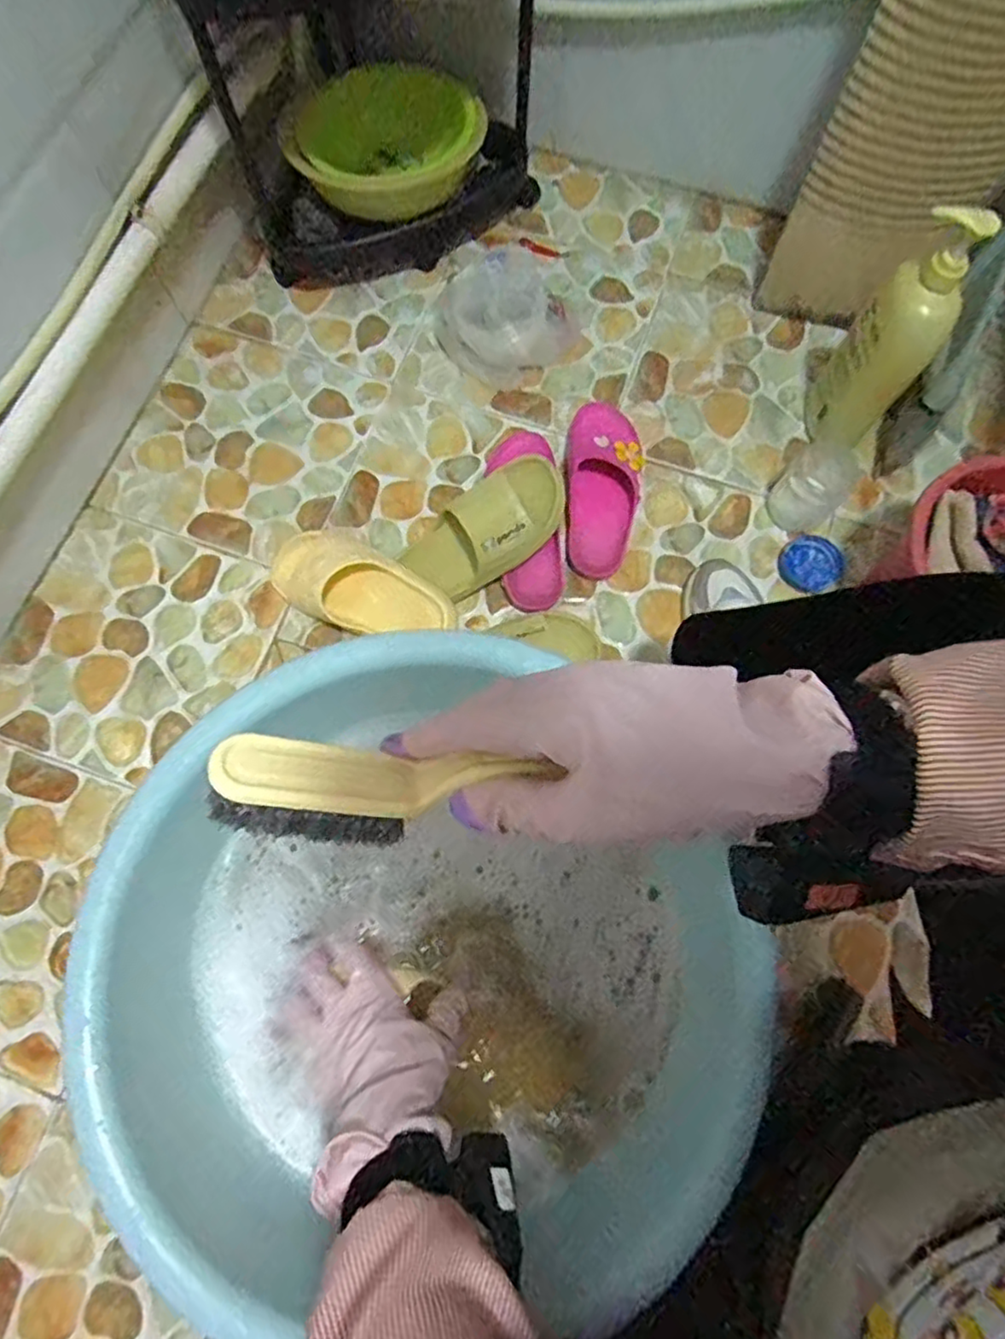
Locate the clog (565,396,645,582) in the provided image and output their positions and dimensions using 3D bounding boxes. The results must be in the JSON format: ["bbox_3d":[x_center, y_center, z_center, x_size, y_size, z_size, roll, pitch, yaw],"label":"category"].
[{"bbox_3d":[0.123,-0.231,0.828,0.090,0.061,0.224,4,75,2],"label":"clog"}]

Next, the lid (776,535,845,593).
[{"bbox_3d":[0.377,-0.128,0.826,0.074,0.023,0.067,41,79,10],"label":"lid"}]

